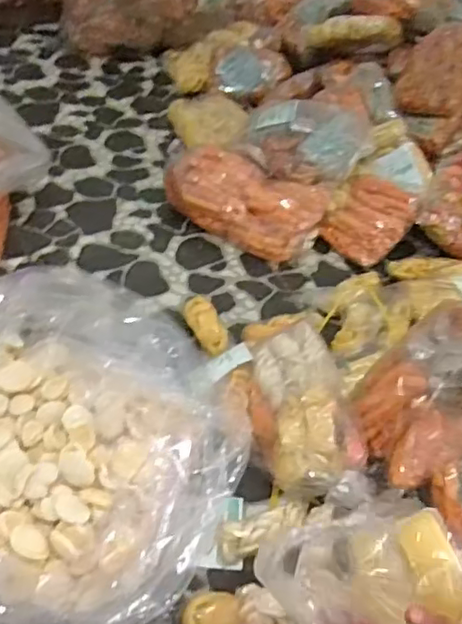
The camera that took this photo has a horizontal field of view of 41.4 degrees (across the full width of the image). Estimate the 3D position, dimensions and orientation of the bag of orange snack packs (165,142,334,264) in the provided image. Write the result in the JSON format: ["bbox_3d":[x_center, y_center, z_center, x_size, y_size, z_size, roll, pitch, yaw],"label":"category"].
[{"bbox_3d":[0.019,-0.212,1.166,0.300,0.096,0.138,25,49,15],"label":"bag of orange snack packs"}]

